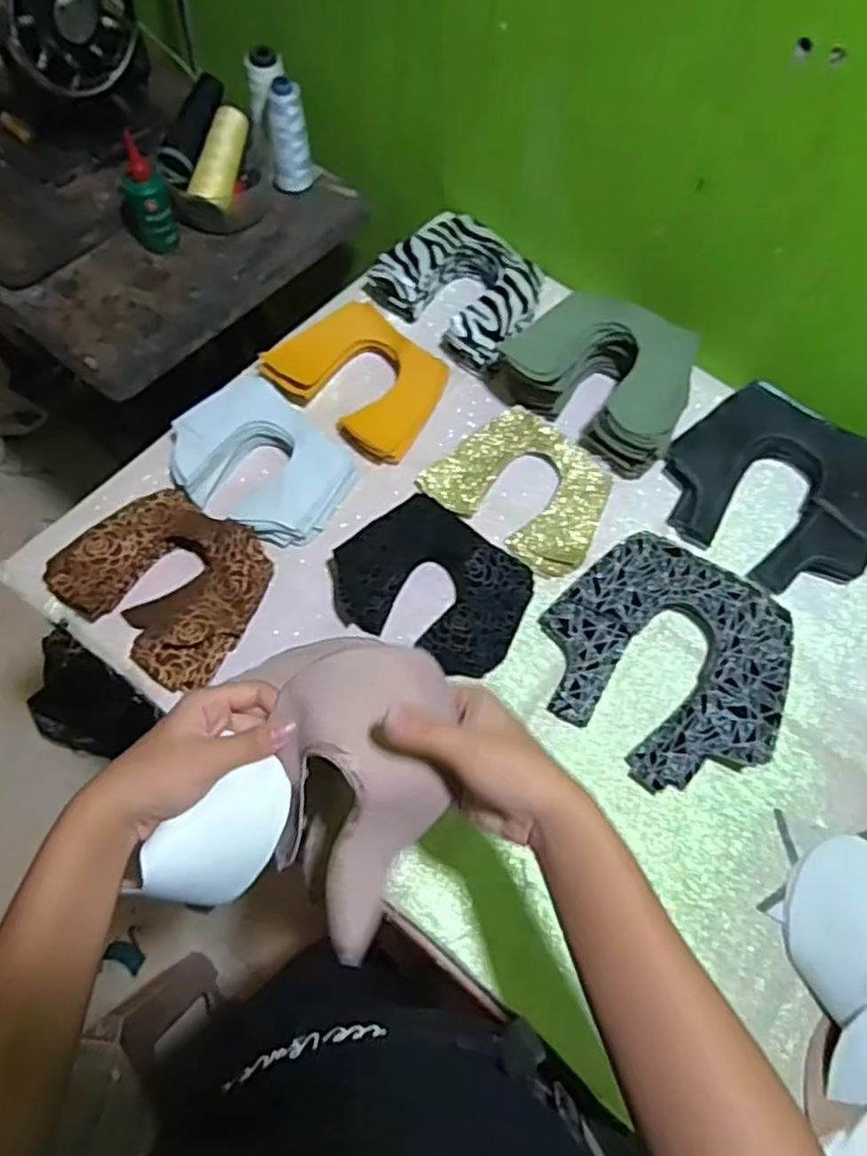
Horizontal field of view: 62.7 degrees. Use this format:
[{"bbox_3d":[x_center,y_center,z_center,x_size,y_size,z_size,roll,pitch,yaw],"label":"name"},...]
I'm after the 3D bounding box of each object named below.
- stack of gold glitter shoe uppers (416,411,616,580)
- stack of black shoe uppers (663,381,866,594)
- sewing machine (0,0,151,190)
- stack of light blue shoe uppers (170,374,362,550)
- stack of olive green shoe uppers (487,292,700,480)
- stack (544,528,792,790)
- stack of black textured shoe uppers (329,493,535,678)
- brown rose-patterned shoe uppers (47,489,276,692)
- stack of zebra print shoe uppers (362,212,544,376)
[{"bbox_3d":[0.090,-0.087,0.665,0.159,0.017,0.129,36,68,12],"label":"stack of gold glitter shoe uppers"},{"bbox_3d":[0.323,-0.085,0.668,0.193,0.029,0.183,35,67,11],"label":"stack of black shoe uppers"},{"bbox_3d":[-0.459,-0.606,0.747,0.186,0.190,0.313,-40,74,-20],"label":"sewing machine"},{"bbox_3d":[-0.154,-0.102,0.642,0.153,0.038,0.125,38,68,13],"label":"stack of light blue shoe uppers"},{"bbox_3d":[0.166,-0.202,0.688,0.180,0.067,0.152,35,67,11],"label":"stack of olive green shoe uppers"},{"bbox_3d":[0.196,0.068,0.592,0.194,0.030,0.187,39,69,13],"label":"stack"},{"bbox_3d":[0.000,0.010,0.603,0.158,0.030,0.125,38,68,13],"label":"stack of black textured shoe uppers"},{"bbox_3d":[-0.220,0.000,0.595,0.163,0.034,0.134,36,68,12],"label":"brown rose-patterned shoe uppers"},{"bbox_3d":[0.037,-0.301,0.734,0.161,0.044,0.136,38,68,13],"label":"stack of zebra print shoe uppers"}]

